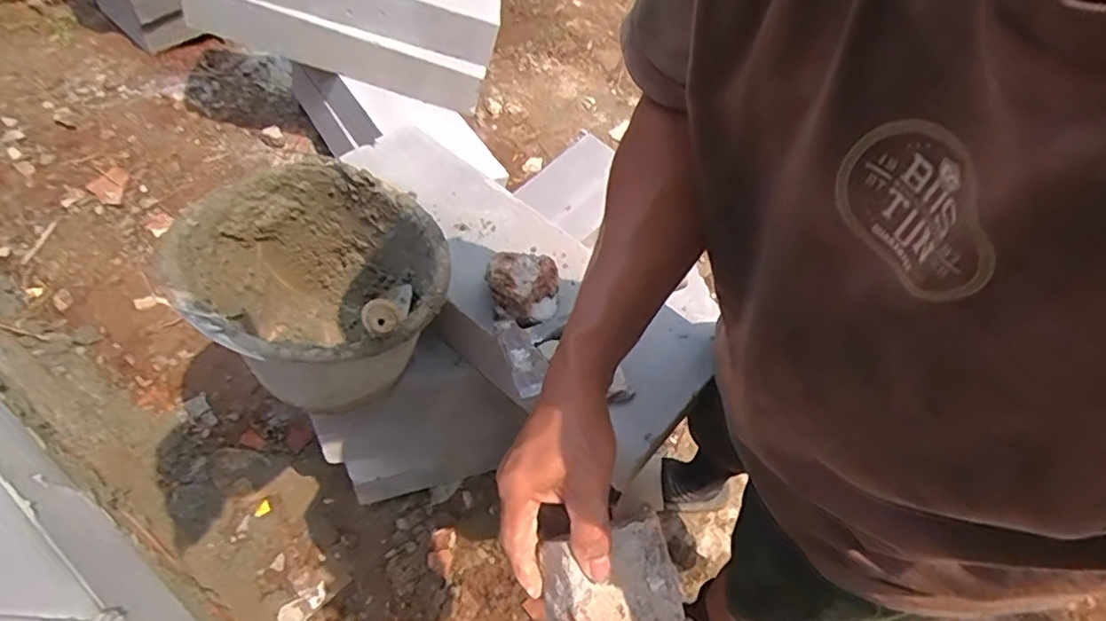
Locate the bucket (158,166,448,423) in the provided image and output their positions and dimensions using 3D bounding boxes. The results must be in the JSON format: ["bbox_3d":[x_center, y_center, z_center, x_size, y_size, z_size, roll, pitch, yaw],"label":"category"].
[{"bbox_3d":[-0.260,-0.017,0.718,0.289,0.216,0.247,34,65,15],"label":"bucket"}]

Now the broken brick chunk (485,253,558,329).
[{"bbox_3d":[-0.036,-0.027,0.714,0.079,0.050,0.073,1,61,-2],"label":"broken brick chunk"}]

